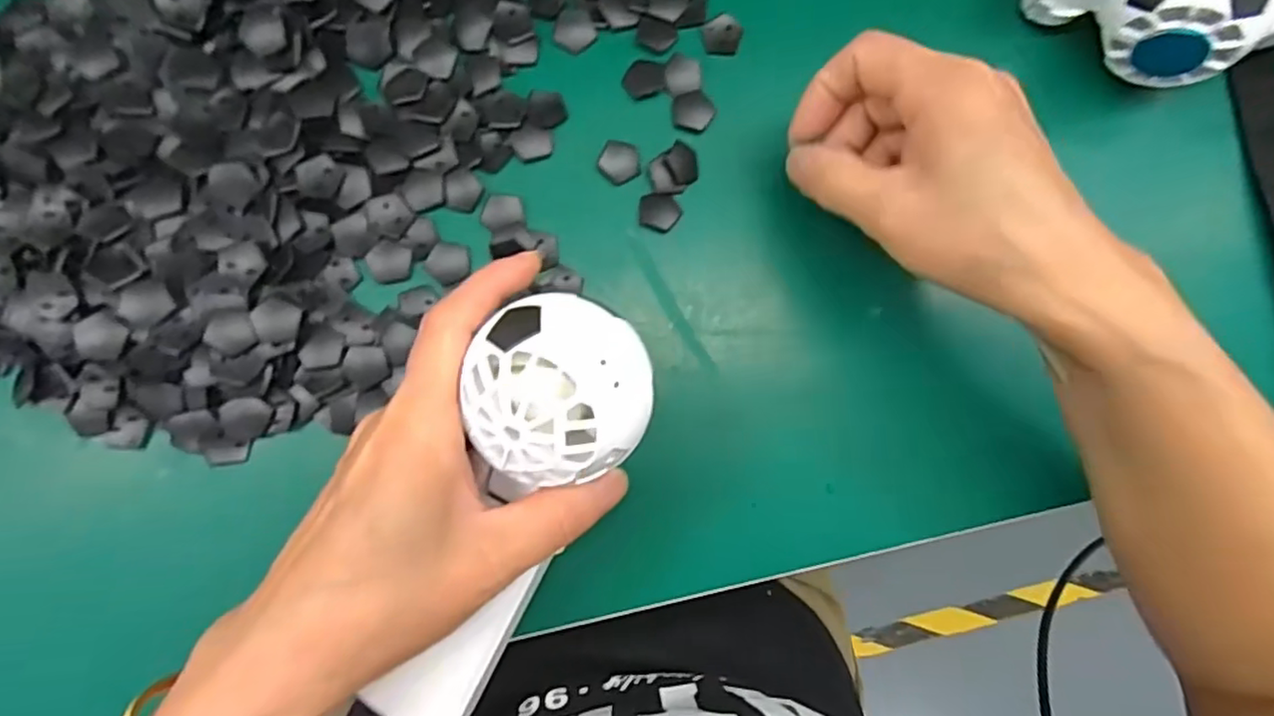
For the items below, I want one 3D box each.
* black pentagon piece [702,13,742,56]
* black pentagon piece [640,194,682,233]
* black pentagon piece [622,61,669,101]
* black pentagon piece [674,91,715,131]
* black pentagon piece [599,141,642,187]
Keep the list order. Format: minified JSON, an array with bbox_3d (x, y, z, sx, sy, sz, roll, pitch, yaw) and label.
[{"bbox_3d":[0.039,-0.149,0.291,0.018,0.004,0.019,19,83,-2],"label":"black pentagon piece"},{"bbox_3d":[0.010,-0.065,0.283,0.018,0.004,0.017,0,84,-4],"label":"black pentagon piece"},{"bbox_3d":[0.004,-0.128,0.287,0.020,0.004,0.017,-29,87,-6],"label":"black pentagon piece"},{"bbox_3d":[0.026,-0.113,0.287,0.018,0.004,0.019,1,84,-4],"label":"black pentagon piece"},{"bbox_3d":[-0.008,-0.089,0.282,0.019,0.004,0.019,-31,87,-7],"label":"black pentagon piece"}]

